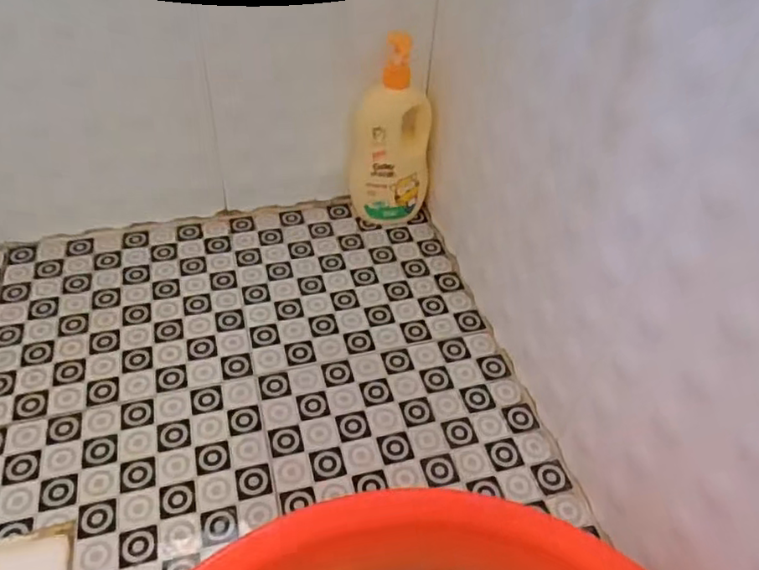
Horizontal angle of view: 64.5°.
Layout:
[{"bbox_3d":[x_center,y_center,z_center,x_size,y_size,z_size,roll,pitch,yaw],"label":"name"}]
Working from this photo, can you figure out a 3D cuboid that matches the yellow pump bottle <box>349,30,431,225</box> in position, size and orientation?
[{"bbox_3d":[0.016,-0.187,0.785,0.105,0.245,0.054,3,44,-1],"label":"yellow pump bottle"}]

